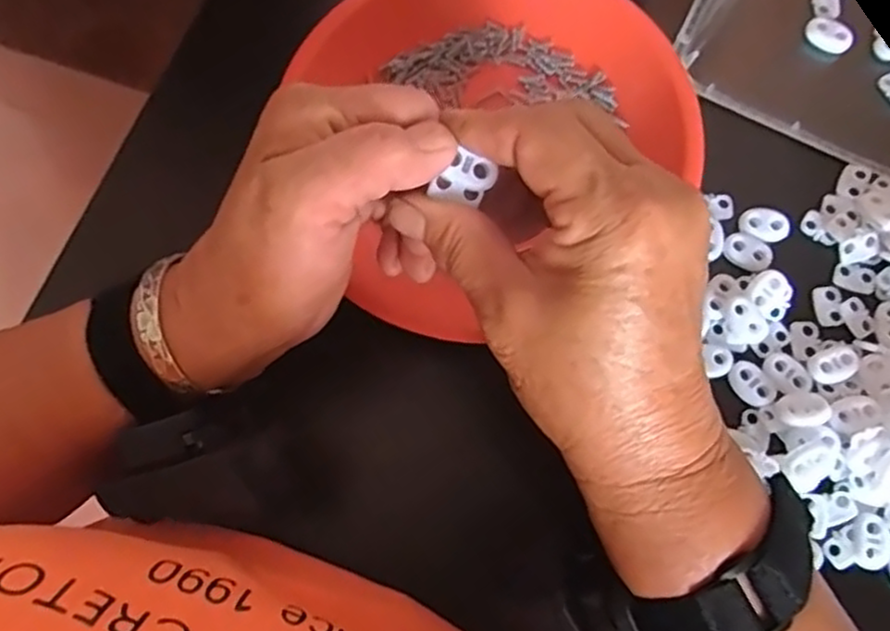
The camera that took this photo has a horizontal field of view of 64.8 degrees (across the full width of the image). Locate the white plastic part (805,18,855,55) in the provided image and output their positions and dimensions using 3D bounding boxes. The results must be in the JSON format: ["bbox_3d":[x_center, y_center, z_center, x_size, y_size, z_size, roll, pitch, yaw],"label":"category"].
[{"bbox_3d":[0.193,-0.141,0.352,0.023,0.006,0.014,31,78,9],"label":"white plastic part"}]

